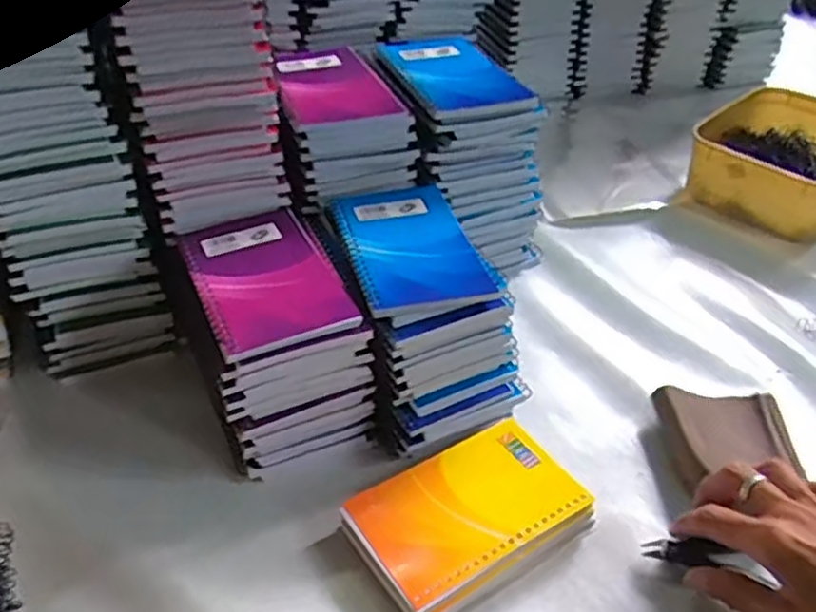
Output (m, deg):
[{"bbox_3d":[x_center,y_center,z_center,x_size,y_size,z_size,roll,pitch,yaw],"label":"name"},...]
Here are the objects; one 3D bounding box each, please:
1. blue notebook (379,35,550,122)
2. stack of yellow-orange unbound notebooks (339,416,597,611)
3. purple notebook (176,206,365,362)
[{"bbox_3d":[0.034,-0.183,0.576,0.087,0.017,0.132,-11,39,-18],"label":"blue notebook"},{"bbox_3d":[0.037,0.126,0.433,0.131,0.023,0.084,-20,43,-27],"label":"stack of yellow-orange unbound notebooks"},{"bbox_3d":[-0.096,-0.023,0.466,0.082,0.017,0.152,-15,40,-22],"label":"purple notebook"}]

